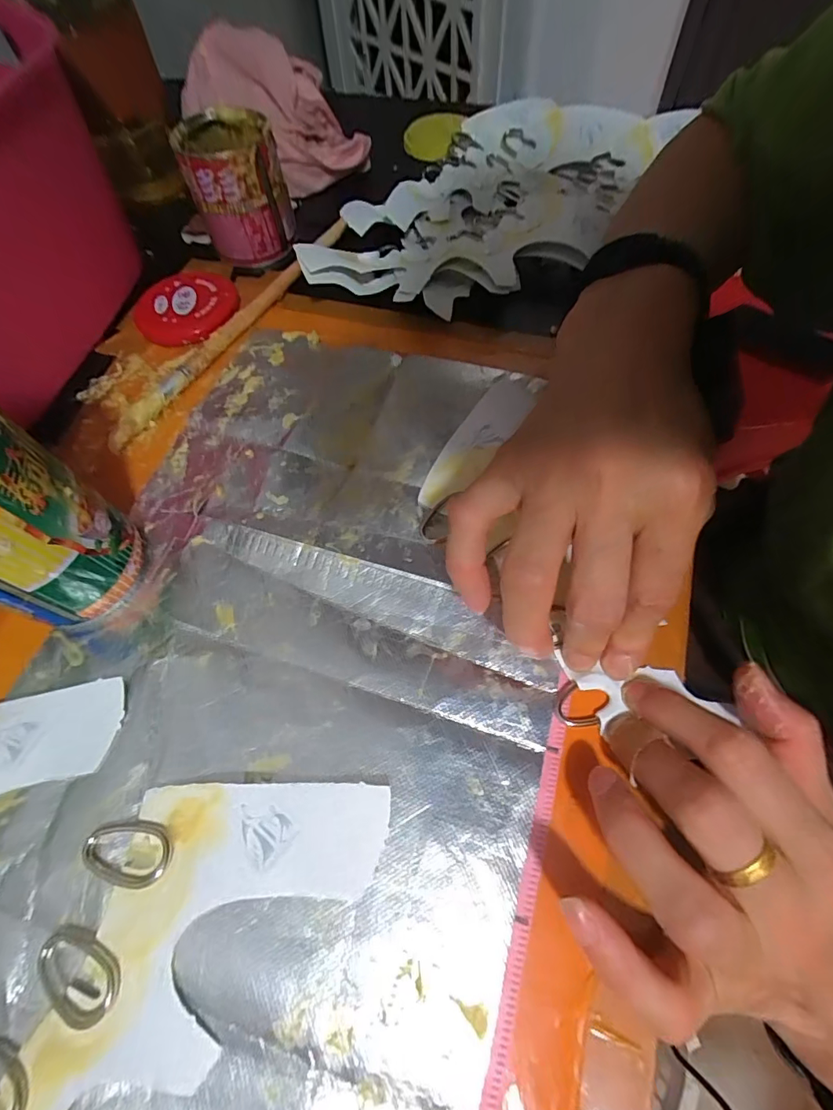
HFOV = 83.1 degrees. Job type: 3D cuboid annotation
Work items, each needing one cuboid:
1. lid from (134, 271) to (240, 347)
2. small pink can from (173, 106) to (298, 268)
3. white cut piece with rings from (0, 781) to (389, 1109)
[{"bbox_3d":[-0.154,-0.169,0.317,0.065,0.015,0.059,-15,63,-5],"label":"lid"},{"bbox_3d":[-0.125,-0.256,0.334,0.062,0.077,0.059,-1,62,2],"label":"small pink can"},{"bbox_3d":[-0.102,0.155,0.152,0.083,0.007,0.208,31,67,17],"label":"white cut piece with rings"}]

